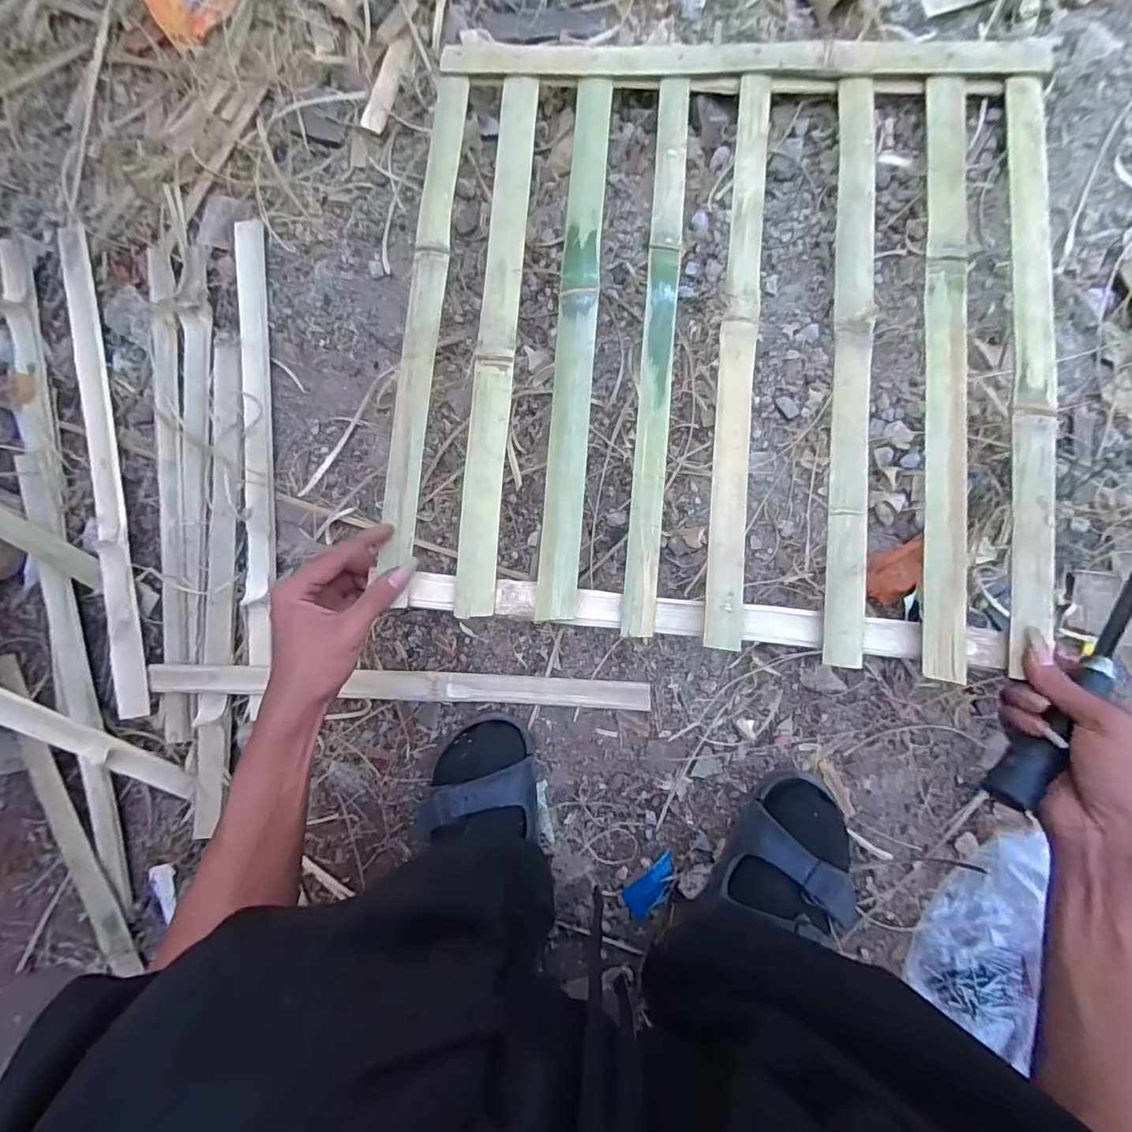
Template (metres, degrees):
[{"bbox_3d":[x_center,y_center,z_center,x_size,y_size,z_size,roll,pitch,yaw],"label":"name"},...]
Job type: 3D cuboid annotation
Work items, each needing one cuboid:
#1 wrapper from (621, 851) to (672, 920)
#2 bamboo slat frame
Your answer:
[{"bbox_3d":[0.082,0.301,0.502,0.062,0.010,0.028,-44,87,7],"label":"wrapper"},{"bbox_3d":[0.114,-0.186,0.417,0.485,0.024,0.488,5,83,6],"label":"bamboo slat frame"}]

